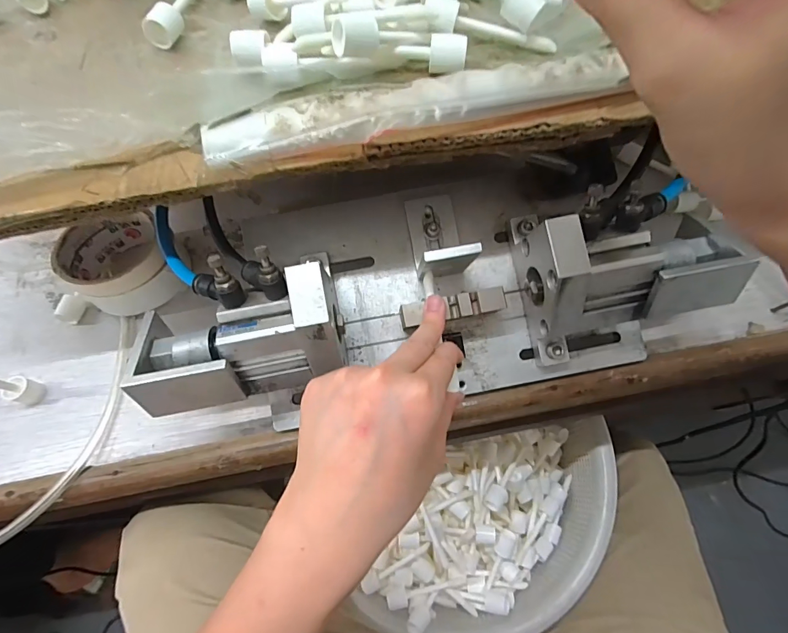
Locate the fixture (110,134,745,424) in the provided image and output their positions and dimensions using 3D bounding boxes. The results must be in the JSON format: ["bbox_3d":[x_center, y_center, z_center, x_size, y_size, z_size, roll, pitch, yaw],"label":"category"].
[{"bbox_3d":[0.027,-0.021,0.276,0.373,0.103,0.132,-5,66,-5],"label":"fixture"}]

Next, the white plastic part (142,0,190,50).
[{"bbox_3d":[-0.145,-0.200,0.264,0.016,0.016,0.050,15,68,9],"label":"white plastic part"}]

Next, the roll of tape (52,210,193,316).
[{"bbox_3d":[-0.231,-0.049,0.343,0.076,0.051,0.082,-1,67,3],"label":"roll of tape"}]

